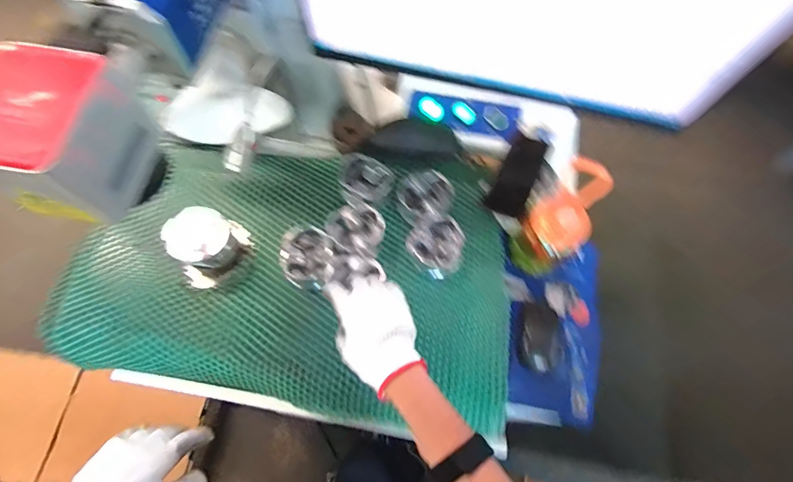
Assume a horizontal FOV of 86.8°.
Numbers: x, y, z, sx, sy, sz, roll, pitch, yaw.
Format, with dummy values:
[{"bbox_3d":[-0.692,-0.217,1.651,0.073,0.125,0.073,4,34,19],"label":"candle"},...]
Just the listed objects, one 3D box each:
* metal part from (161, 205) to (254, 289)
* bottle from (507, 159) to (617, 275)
[{"bbox_3d":[-0.298,0.005,0.660,0.111,0.107,0.091,-38,74,-15],"label":"metal part"},{"bbox_3d":[0.243,-0.021,0.639,0.089,0.193,0.096,43,73,14],"label":"bottle"}]

